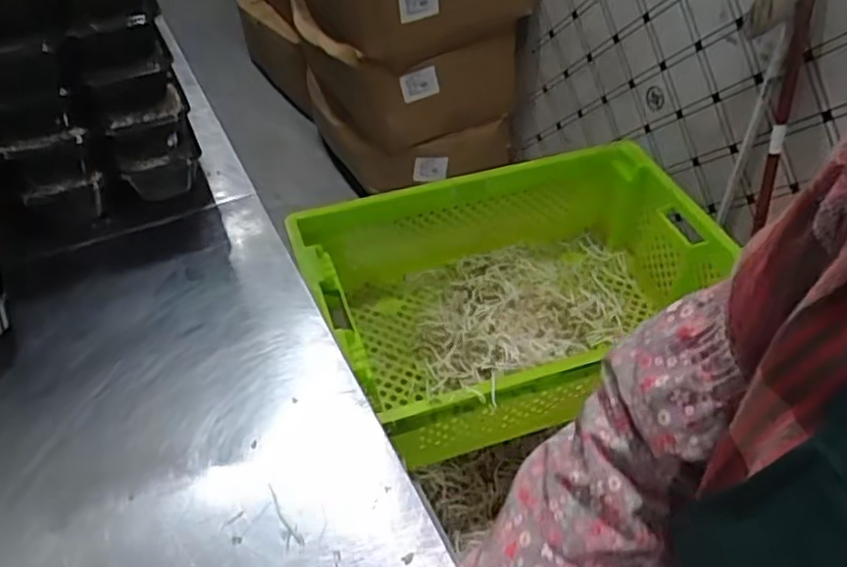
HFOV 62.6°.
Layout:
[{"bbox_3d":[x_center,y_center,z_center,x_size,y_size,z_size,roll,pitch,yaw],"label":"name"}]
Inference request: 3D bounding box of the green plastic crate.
[{"bbox_3d":[0.147,0.013,1.059,0.590,0.181,0.417,-14,46,-14],"label":"green plastic crate"}]

